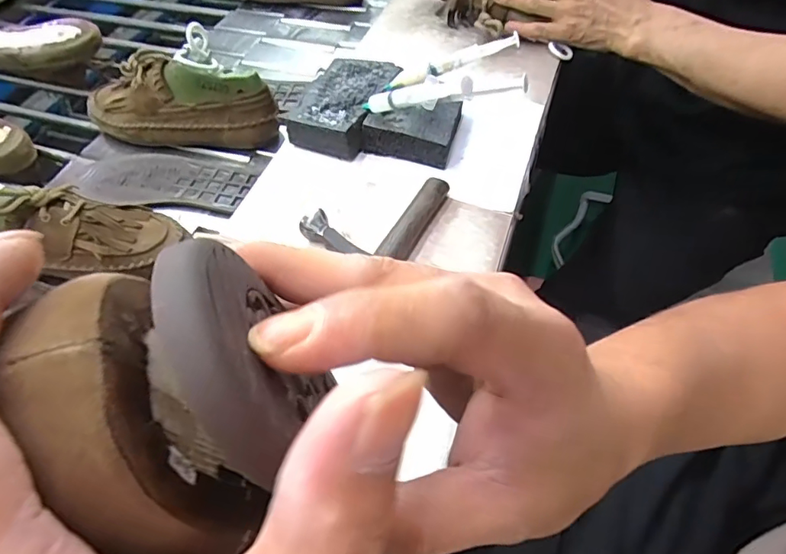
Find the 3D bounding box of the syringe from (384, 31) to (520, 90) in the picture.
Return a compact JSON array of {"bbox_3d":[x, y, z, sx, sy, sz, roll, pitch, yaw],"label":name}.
[{"bbox_3d":[0.058,-0.216,0.507,0.137,0.018,0.012,-18,53,10],"label":"syringe"}]

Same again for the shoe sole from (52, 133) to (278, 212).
[{"bbox_3d":[-0.282,-0.124,0.599,0.249,0.020,0.116,8,55,11],"label":"shoe sole"}]

